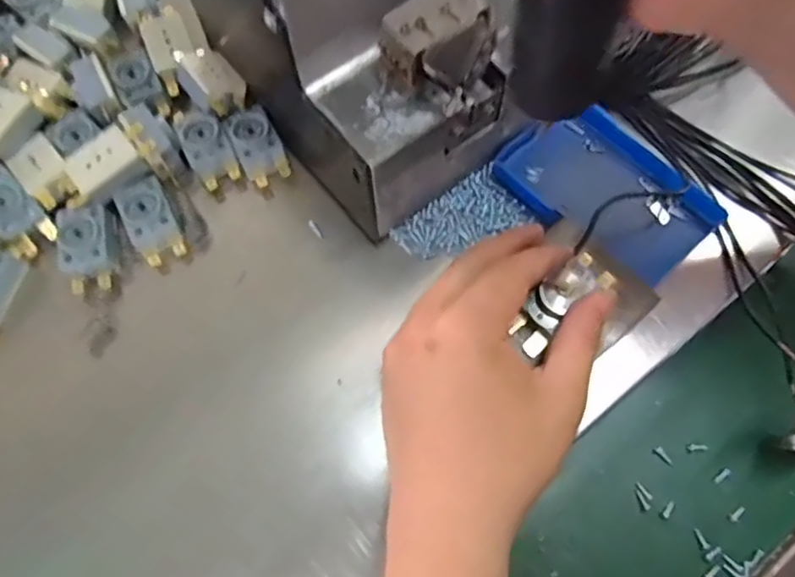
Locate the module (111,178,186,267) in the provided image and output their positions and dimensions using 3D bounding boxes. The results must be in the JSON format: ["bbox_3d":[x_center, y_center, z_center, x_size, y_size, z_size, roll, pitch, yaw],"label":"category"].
[{"bbox_3d":[-0.139,-0.038,0.352,0.026,0.017,0.045,-26,71,-9],"label":"module"}]

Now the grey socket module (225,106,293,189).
[{"bbox_3d":[-0.083,-0.084,0.369,0.026,0.015,0.043,-25,71,-9],"label":"grey socket module"}]

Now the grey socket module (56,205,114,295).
[{"bbox_3d":[-0.173,-0.022,0.346,0.025,0.016,0.046,-12,70,-4],"label":"grey socket module"}]

